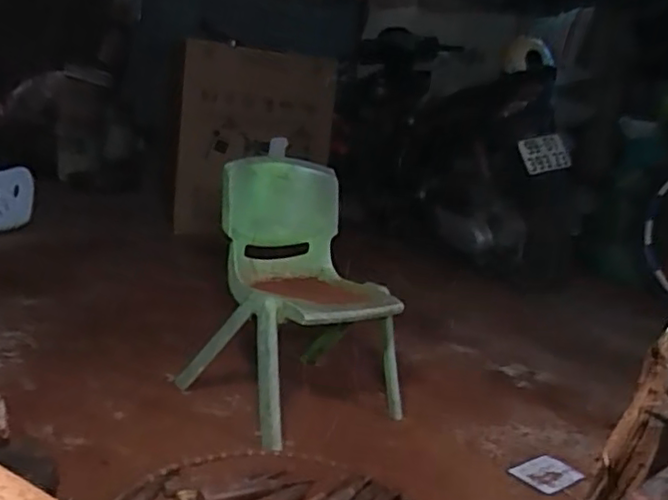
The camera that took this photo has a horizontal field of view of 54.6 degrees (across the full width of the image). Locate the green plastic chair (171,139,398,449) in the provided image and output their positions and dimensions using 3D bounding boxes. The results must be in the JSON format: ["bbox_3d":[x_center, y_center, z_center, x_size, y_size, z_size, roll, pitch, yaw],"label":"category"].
[{"bbox_3d":[-0.067,0.085,1.332,0.360,0.481,0.331,-7,17,-42],"label":"green plastic chair"}]

